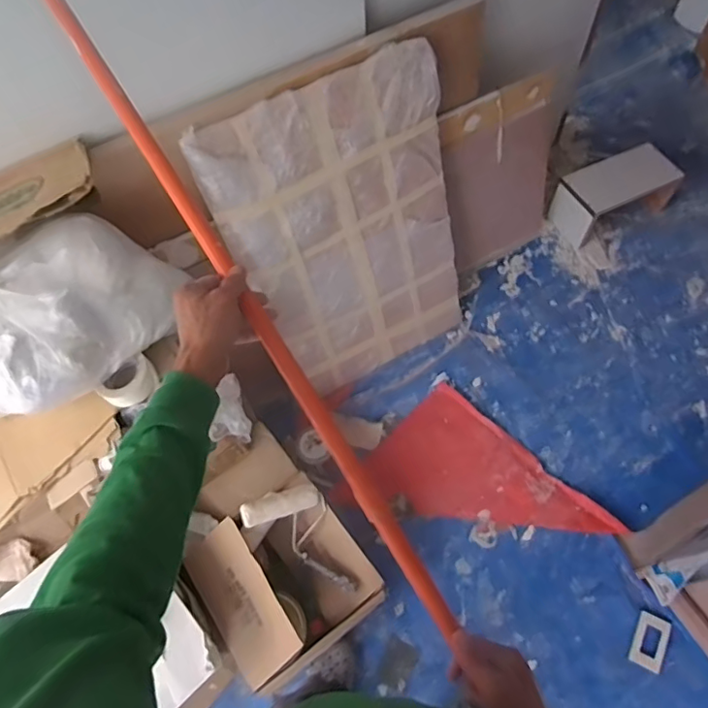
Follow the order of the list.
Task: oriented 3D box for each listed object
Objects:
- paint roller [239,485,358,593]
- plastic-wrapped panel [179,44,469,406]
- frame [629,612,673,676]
[{"bbox_3d":[-0.114,0.435,1.298,0.179,0.083,0.312,-40,91,-15],"label":"paint roller"},{"bbox_3d":[0.005,-0.275,1.439,0.599,0.843,0.043,-29,43,-11],"label":"plastic-wrapped panel"},{"bbox_3d":[0.732,0.709,1.350,0.071,0.009,0.125,19,80,22],"label":"frame"}]

